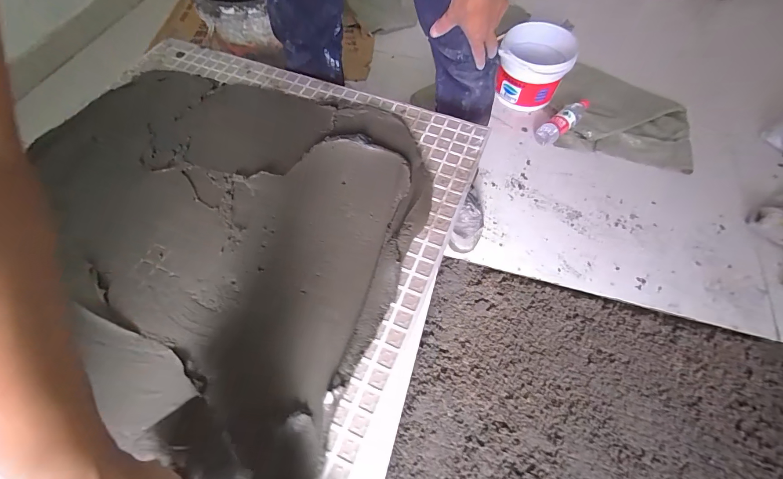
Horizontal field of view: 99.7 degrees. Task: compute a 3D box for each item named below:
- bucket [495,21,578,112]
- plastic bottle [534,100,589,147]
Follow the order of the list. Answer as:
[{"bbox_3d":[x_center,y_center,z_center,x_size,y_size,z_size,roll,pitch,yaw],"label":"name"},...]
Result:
[{"bbox_3d":[0.460,-0.558,1.098,0.231,0.186,0.240,16,63,10],"label":"bucket"},{"bbox_3d":[0.555,-0.378,1.065,0.226,0.061,0.070,-35,67,-17],"label":"plastic bottle"}]

